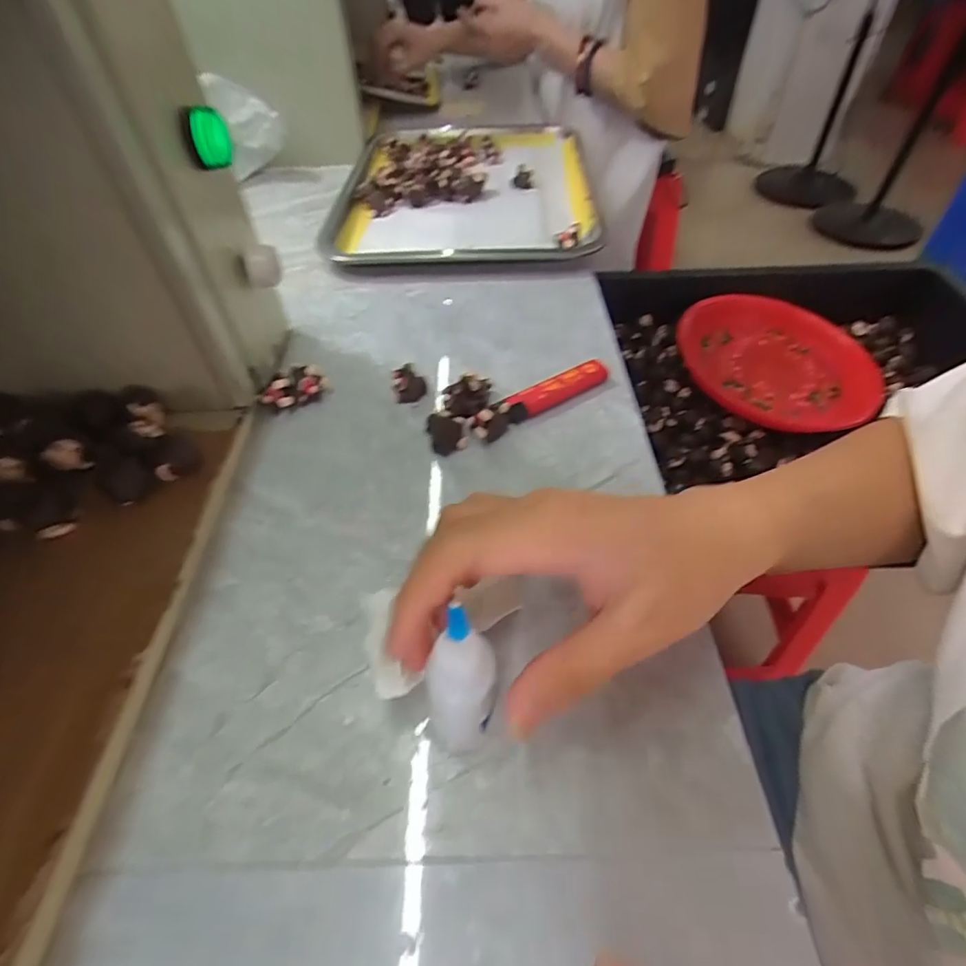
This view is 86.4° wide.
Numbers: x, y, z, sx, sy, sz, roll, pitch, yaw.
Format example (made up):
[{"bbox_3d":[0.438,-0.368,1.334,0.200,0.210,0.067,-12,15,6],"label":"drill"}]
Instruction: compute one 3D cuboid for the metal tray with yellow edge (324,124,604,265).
[{"bbox_3d":[-0.021,-0.313,0.545,0.249,0.032,0.332,-1,50,2],"label":"metal tray with yellow edge"}]

